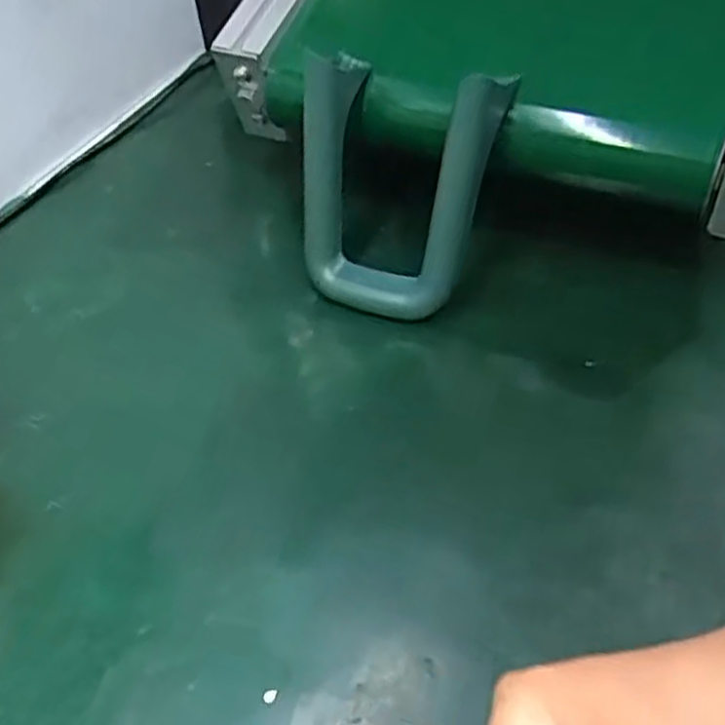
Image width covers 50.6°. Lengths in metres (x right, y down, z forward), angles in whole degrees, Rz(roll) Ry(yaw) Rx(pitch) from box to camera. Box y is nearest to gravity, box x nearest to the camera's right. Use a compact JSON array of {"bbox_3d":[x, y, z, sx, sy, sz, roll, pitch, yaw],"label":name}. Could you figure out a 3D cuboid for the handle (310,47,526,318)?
[{"bbox_3d":[0.021,-0.115,0.506,0.125,0.160,0.056,22,26,18],"label":"handle"}]

